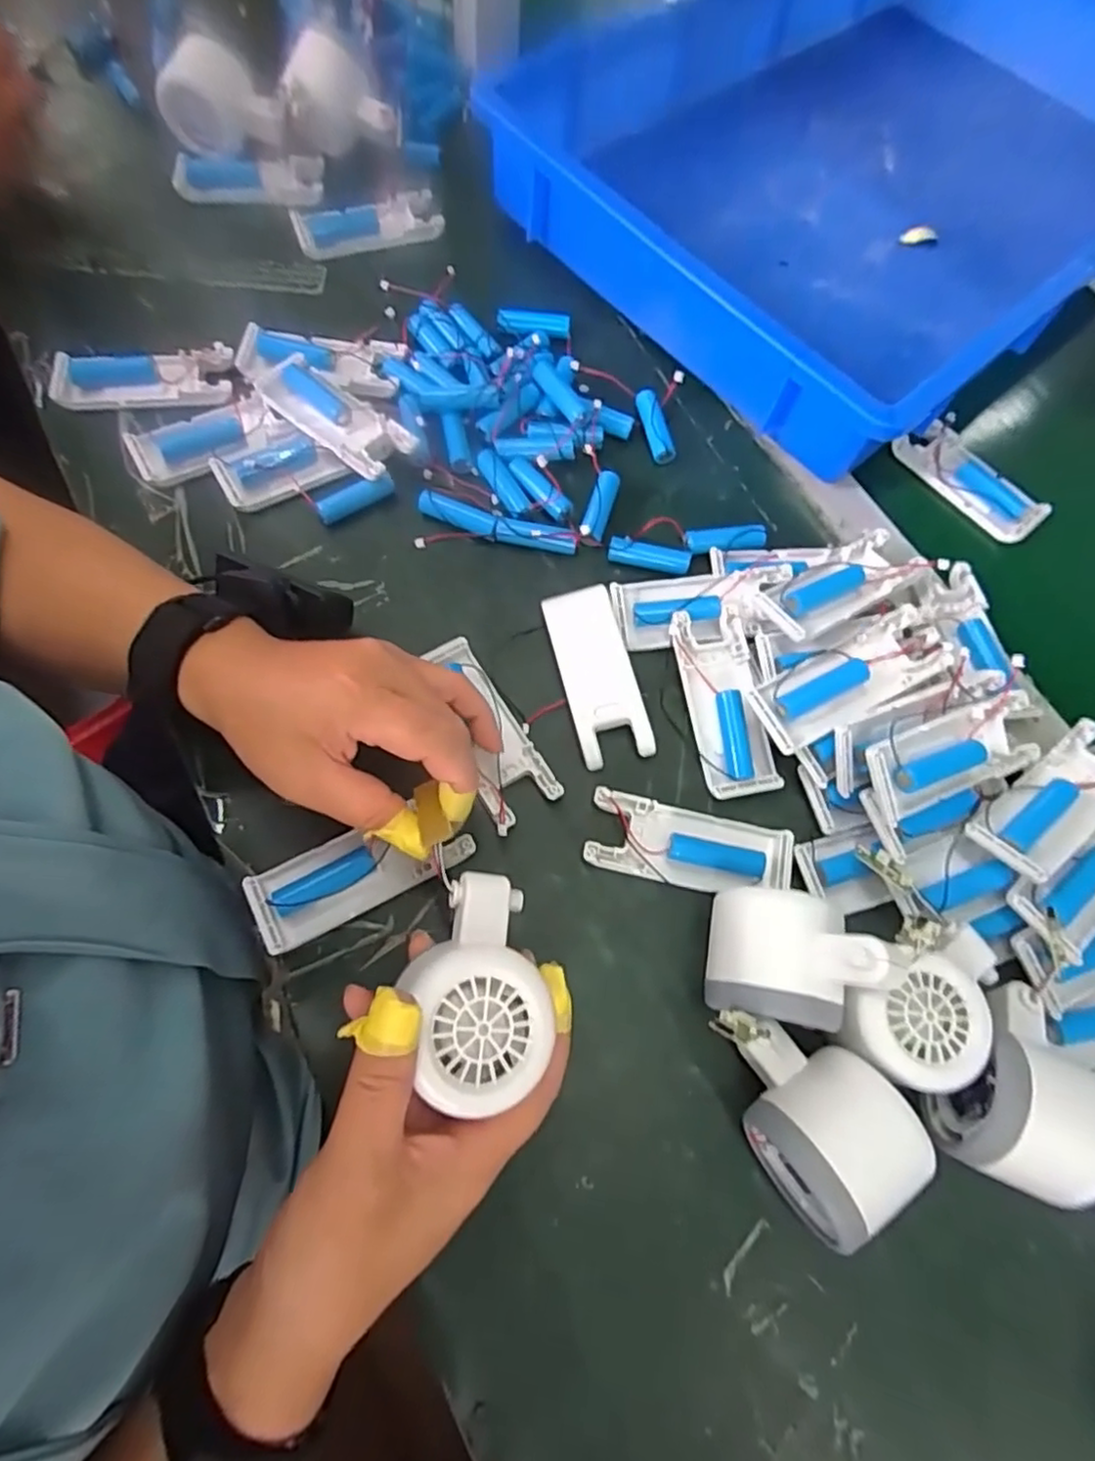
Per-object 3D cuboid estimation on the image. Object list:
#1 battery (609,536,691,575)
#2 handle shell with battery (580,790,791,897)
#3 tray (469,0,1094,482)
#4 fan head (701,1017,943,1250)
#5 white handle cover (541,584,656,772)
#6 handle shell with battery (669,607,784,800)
[{"bbox_3d":[0.063,-0.107,0.410,0.050,0.012,0.014,12,70,2],"label":"battery"},{"bbox_3d":[0.074,0.061,0.347,0.106,0.014,0.040,11,70,1],"label":"handle shell with battery"},{"bbox_3d":[0.272,-0.460,0.517,0.576,0.086,0.361,-41,77,-15],"label":"tray"},{"bbox_3d":[0.113,0.165,0.289,0.056,0.054,0.088,-35,75,-14],"label":"fan head"},{"bbox_3d":[0.027,-0.032,0.375,0.040,0.014,0.102,-13,71,-7],"label":"white handle cover"},{"bbox_3d":[0.099,-0.016,0.371,0.042,0.020,0.102,-12,86,-4],"label":"handle shell with battery"}]

